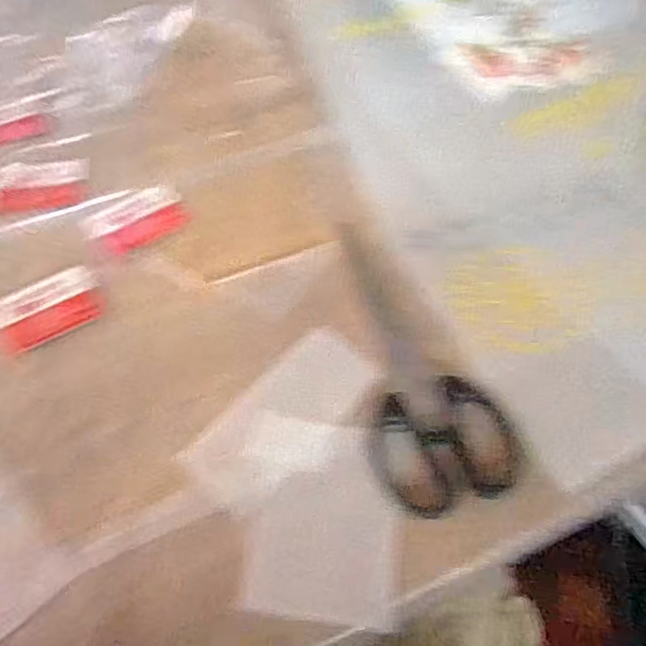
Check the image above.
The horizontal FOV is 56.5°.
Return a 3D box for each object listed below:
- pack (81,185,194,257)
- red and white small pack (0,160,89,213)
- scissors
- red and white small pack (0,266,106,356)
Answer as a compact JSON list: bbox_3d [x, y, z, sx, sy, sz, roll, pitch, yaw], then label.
[{"bbox_3d":[-0.114,-0.065,0.371,0.060,0.004,0.040,-32,66,-20],"label":"pack"},{"bbox_3d":[-0.182,-0.089,0.387,0.058,0.004,0.040,-6,60,-6],"label":"red and white small pack"},{"bbox_3d":[0.044,0.015,0.325,0.067,0.008,0.168,-13,61,-11],"label":"scissors"},{"bbox_3d":[-0.154,-0.009,0.337,0.060,0.004,0.038,-28,65,-18],"label":"red and white small pack"}]

